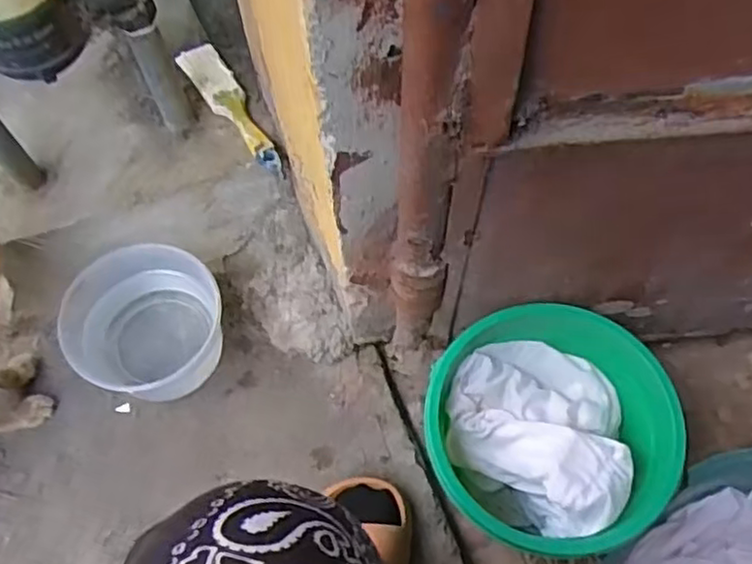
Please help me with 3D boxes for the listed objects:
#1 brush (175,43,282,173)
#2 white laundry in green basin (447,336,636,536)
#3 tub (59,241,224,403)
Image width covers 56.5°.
[{"bbox_3d":[-0.141,-0.176,0.689,0.038,0.010,0.181,-32,66,-13],"label":"brush"},{"bbox_3d":[0.139,0.125,0.593,0.152,0.091,0.136,31,68,17],"label":"white laundry in green basin"},{"bbox_3d":[-0.215,0.044,0.673,0.140,0.088,0.137,-1,63,2],"label":"tub"}]

